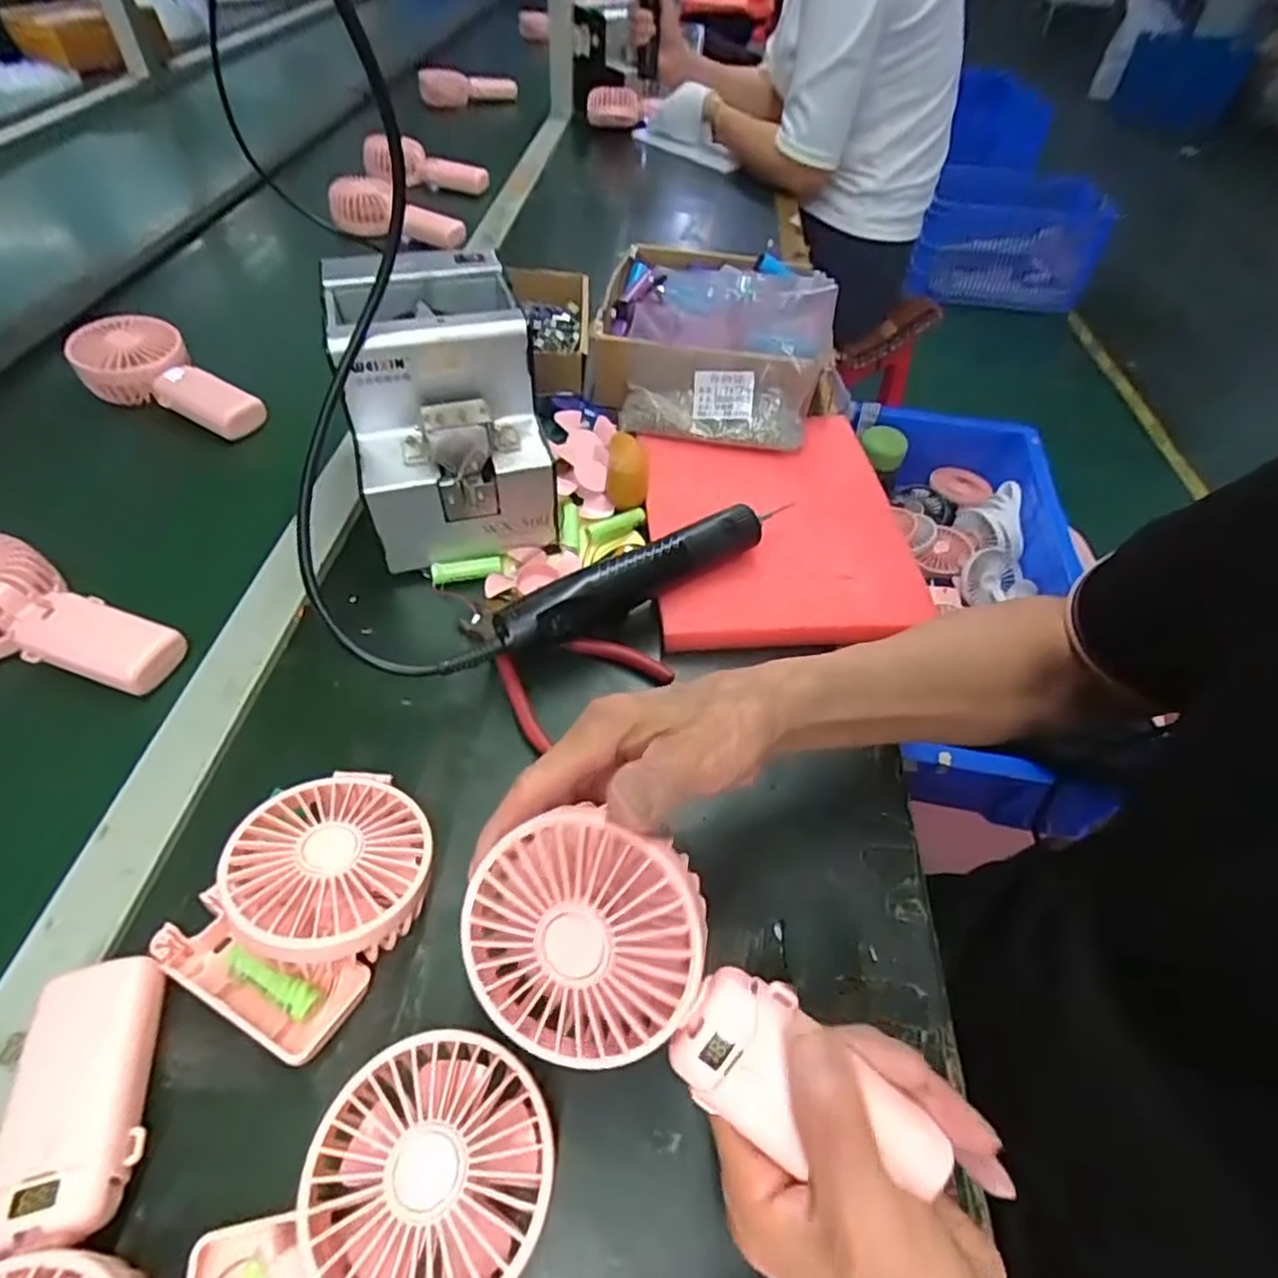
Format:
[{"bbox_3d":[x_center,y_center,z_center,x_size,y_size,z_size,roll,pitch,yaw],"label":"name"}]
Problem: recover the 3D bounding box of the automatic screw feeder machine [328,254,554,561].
[{"bbox_3d":[-0.143,-0.166,0.488,0.124,0.151,0.171,-12,53,-14],"label":"automatic screw feeder machine"}]

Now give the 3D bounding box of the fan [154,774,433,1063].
[{"bbox_3d":[-0.151,0.120,0.311,0.090,0.053,0.113,31,55,19],"label":"fan"}]

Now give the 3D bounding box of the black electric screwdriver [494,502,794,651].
[{"bbox_3d":[0.006,-0.045,0.450,0.215,0.032,0.036,-24,56,-20],"label":"black electric screwdriver"}]

